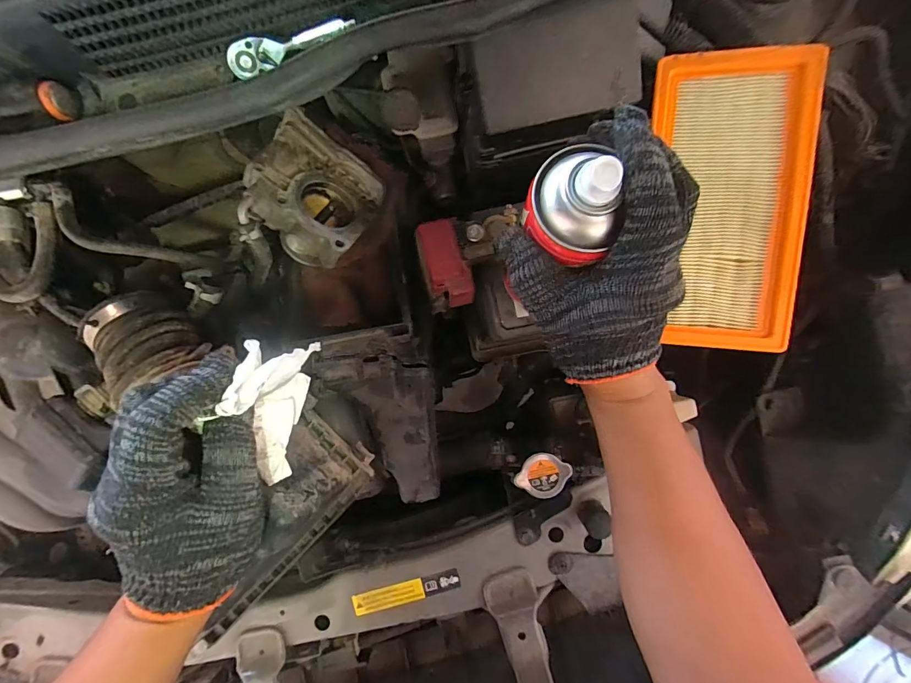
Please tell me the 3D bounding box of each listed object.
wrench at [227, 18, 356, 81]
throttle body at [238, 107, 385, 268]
[{"bbox_3d":[-0.114,-0.206,0.286,0.087,0.013,0.019,-21,88,-2],"label":"wrench"},{"bbox_3d":[-0.148,-0.132,0.416,0.113,0.078,0.141,32,58,-20],"label":"throttle body"}]

